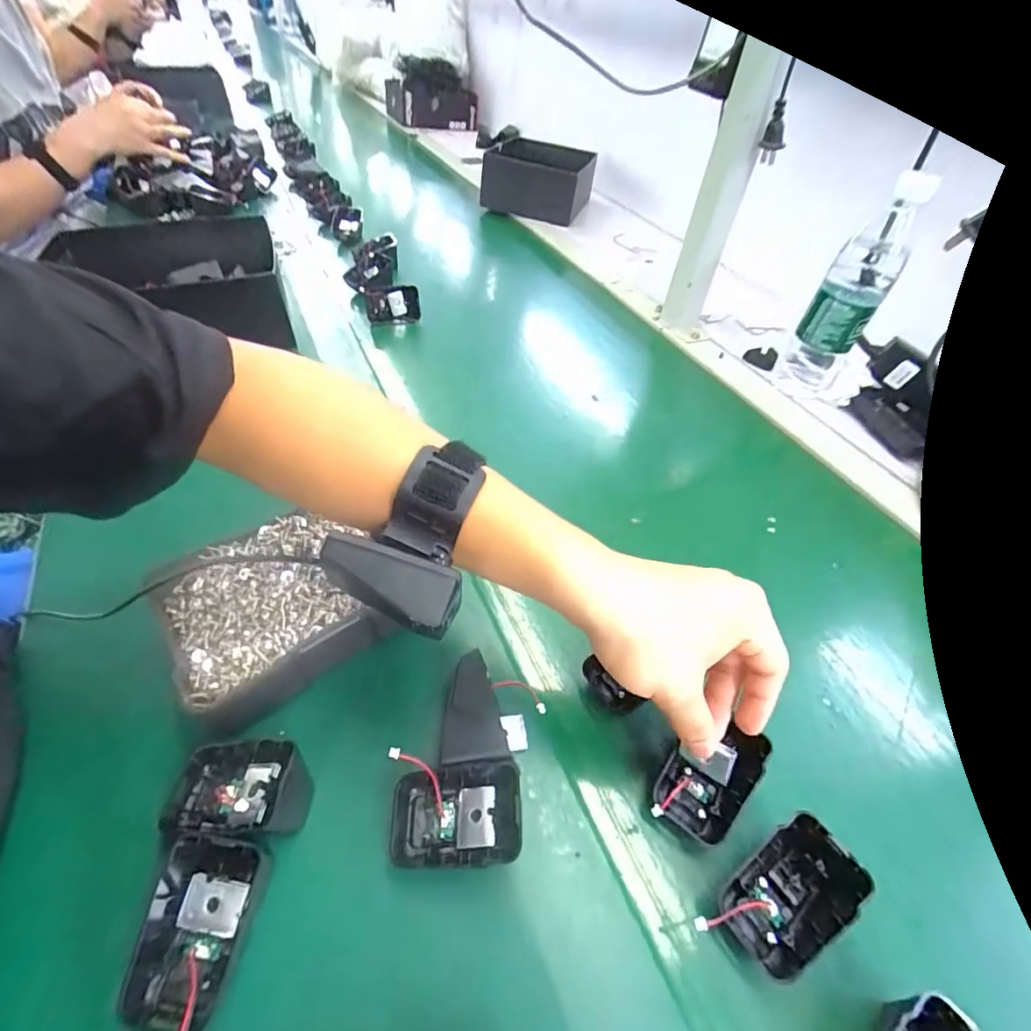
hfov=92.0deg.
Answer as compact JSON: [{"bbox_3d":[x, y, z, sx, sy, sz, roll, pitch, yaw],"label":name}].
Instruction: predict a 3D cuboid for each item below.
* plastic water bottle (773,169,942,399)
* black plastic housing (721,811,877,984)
[{"bbox_3d":[0.363,-0.232,0.550,0.067,0.216,0.063,27,51,17],"label":"plastic water bottle"},{"bbox_3d":[0.142,0.193,0.255,0.065,0.035,0.046,-27,56,-27],"label":"black plastic housing"}]

